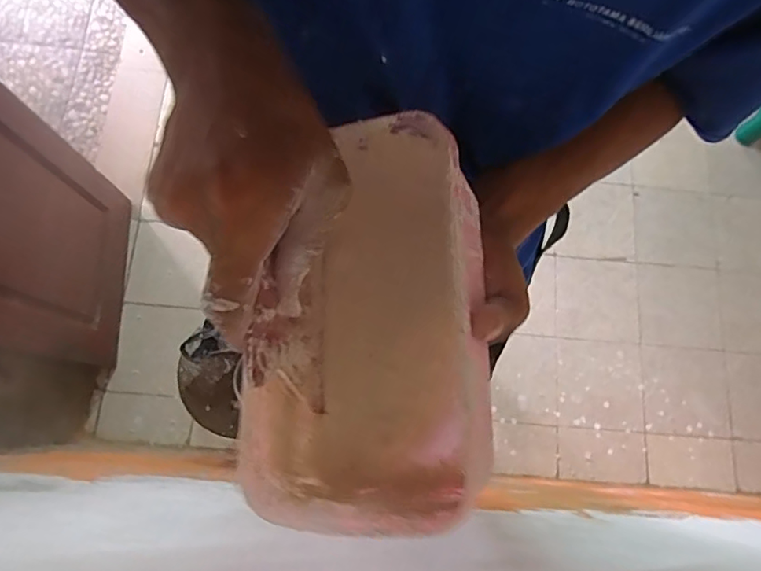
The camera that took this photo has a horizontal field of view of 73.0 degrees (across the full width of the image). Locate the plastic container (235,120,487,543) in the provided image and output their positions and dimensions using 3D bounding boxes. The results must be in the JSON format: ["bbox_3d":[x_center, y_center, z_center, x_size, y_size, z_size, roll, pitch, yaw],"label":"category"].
[{"bbox_3d":[0.002,0.011,0.269,0.118,0.066,0.209,7,72,1],"label":"plastic container"}]

